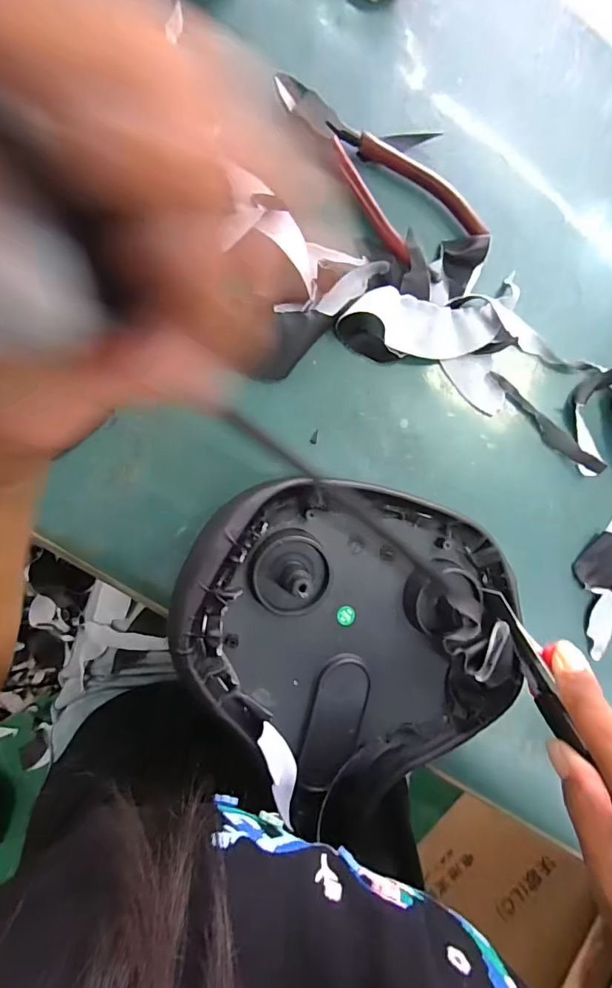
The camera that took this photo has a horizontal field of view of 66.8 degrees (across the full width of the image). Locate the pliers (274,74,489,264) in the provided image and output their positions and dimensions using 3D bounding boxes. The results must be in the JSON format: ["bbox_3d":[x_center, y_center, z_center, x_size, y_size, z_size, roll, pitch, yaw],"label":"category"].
[{"bbox_3d":[0.048,-0.213,0.298,0.058,0.010,0.145,-39,96,-8],"label":"pliers"}]

